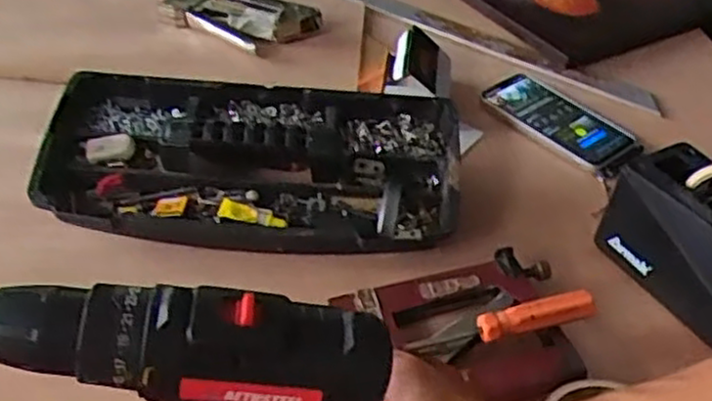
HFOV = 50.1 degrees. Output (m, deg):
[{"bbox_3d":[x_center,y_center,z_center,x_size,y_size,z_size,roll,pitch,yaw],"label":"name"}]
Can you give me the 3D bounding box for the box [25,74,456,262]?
[{"bbox_3d":[-0.089,-0.040,0.684,0.358,0.066,0.178,2,38,-2],"label":"box"}]

